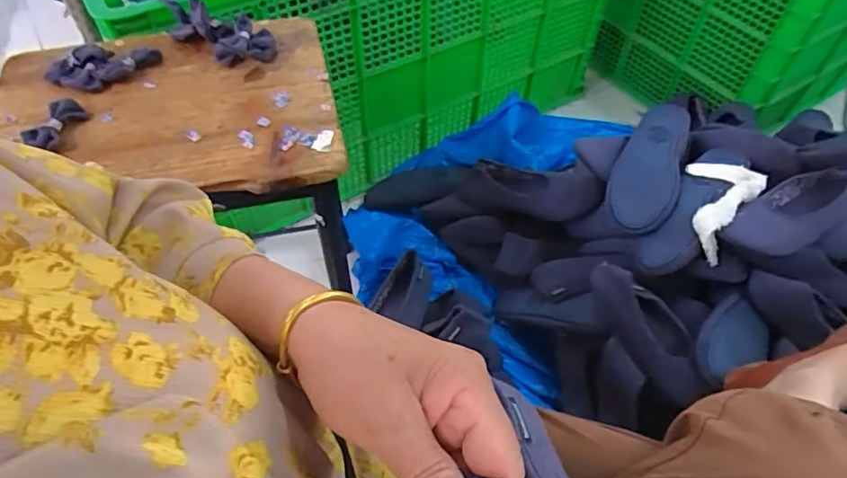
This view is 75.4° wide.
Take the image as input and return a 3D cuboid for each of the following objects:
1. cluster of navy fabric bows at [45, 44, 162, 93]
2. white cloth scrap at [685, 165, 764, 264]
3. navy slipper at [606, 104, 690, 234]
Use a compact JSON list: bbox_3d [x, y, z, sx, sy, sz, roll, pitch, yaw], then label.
[{"bbox_3d":[-0.379,-0.202,0.643,0.123,0.020,0.061,-7,53,-6],"label":"cluster of navy fabric bows"},{"bbox_3d":[0.433,-0.055,0.831,0.104,0.062,0.154,33,60,22],"label":"white cloth scrap"},{"bbox_3d":[0.367,-0.113,0.894,0.101,0.070,0.235,14,76,26],"label":"navy slipper"}]

